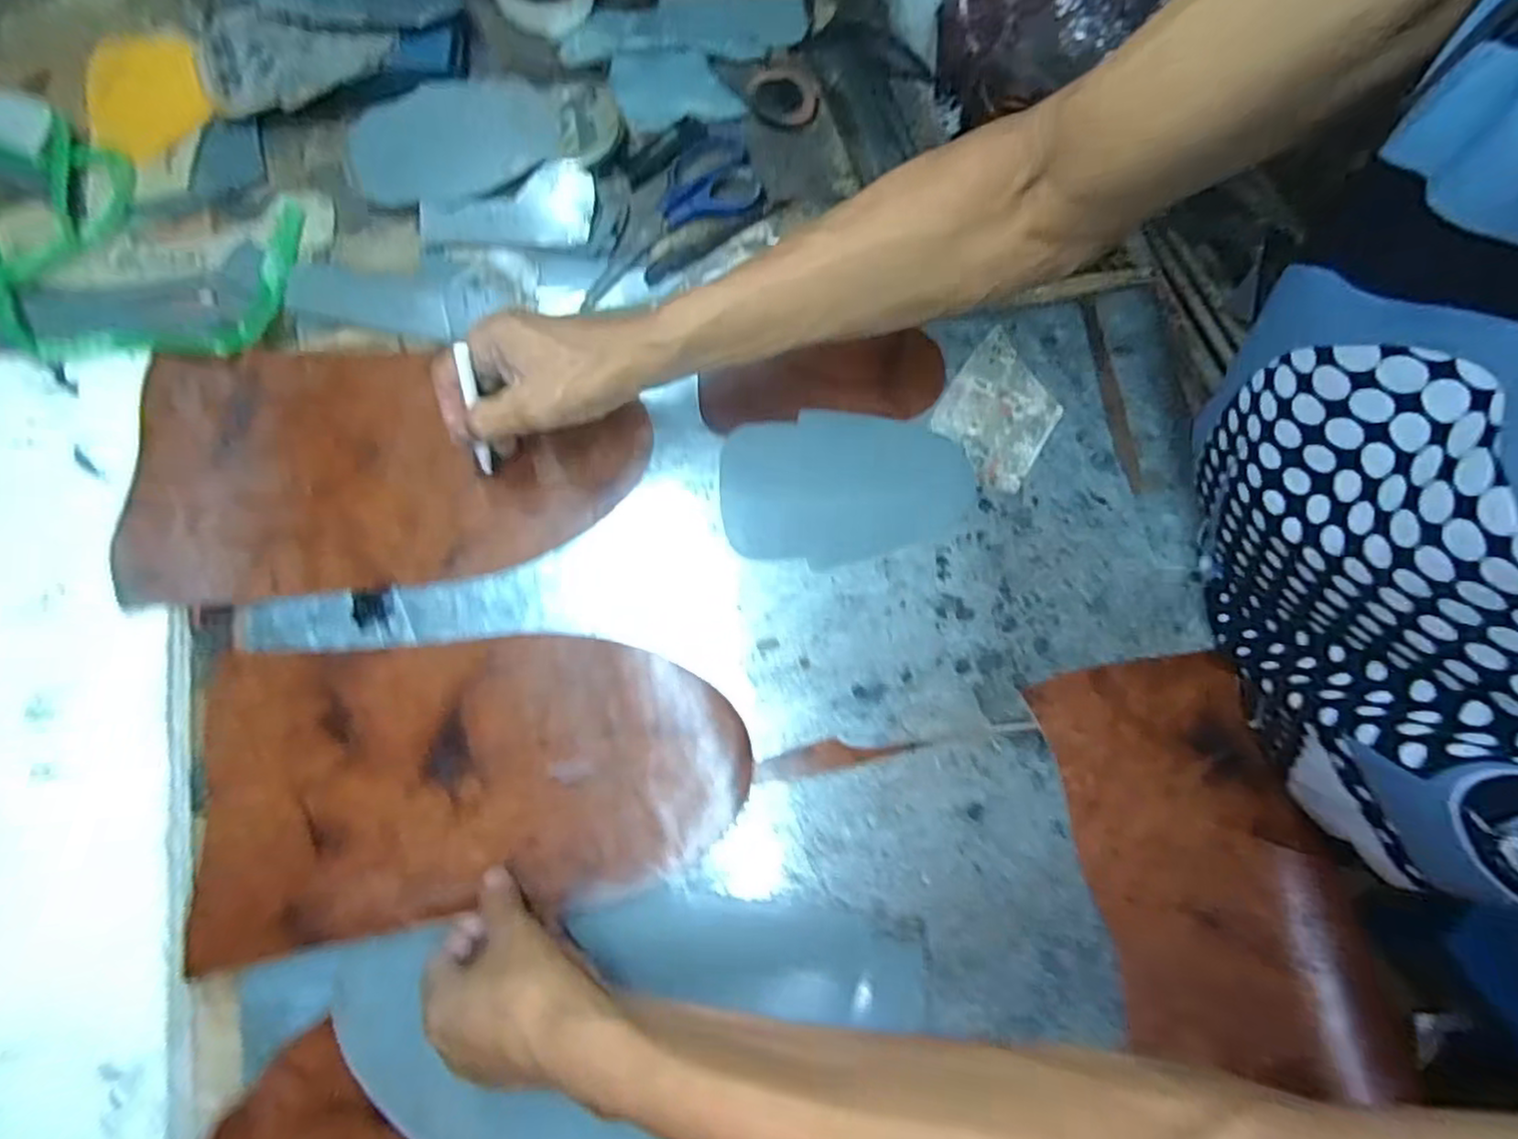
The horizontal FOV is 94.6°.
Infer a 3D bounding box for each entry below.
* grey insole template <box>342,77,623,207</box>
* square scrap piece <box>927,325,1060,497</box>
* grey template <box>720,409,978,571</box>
[{"bbox_3d":[-0.210,-0.334,0.532,0.197,0.012,0.096,-14,83,-3],"label":"grey insole template"},{"bbox_3d":[0.162,-0.107,0.472,0.072,0.004,0.092,33,84,7],"label":"square scrap piece"},{"bbox_3d":[0.058,-0.056,0.466,0.161,0.009,0.100,0,75,-1],"label":"grey template"}]

